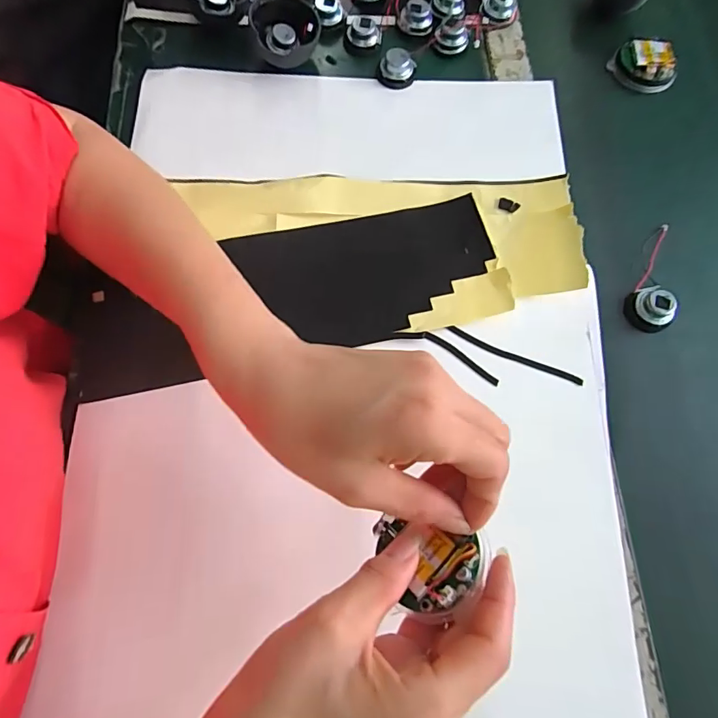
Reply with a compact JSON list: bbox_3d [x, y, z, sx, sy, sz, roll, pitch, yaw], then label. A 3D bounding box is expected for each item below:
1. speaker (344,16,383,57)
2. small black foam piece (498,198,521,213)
[{"bbox_3d":[0.003,-0.303,0.437,0.032,0.016,0.032,1,72,-2],"label":"speaker"},{"bbox_3d":[0.125,-0.128,0.391,0.017,0.004,0.010,27,73,7],"label":"small black foam piece"}]

